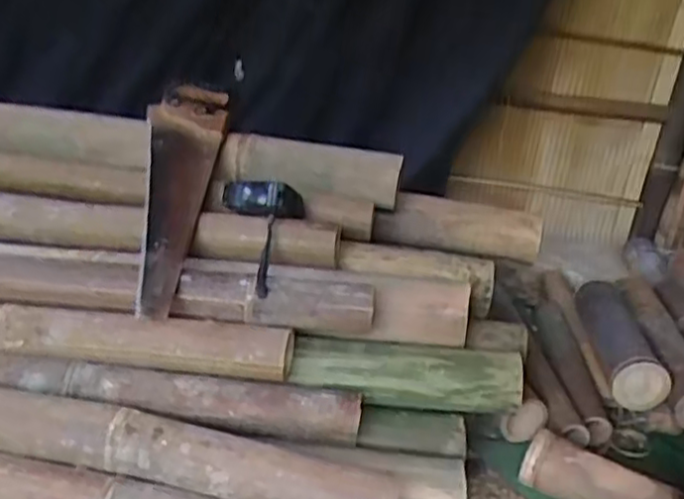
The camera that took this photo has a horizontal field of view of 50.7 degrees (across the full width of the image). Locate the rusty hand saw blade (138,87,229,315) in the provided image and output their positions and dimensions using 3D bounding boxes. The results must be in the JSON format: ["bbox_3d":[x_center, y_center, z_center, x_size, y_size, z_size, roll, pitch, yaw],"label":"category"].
[{"bbox_3d":[-0.217,-0.091,0.939,0.111,0.036,0.466,4,44,-8],"label":"rusty hand saw blade"}]

